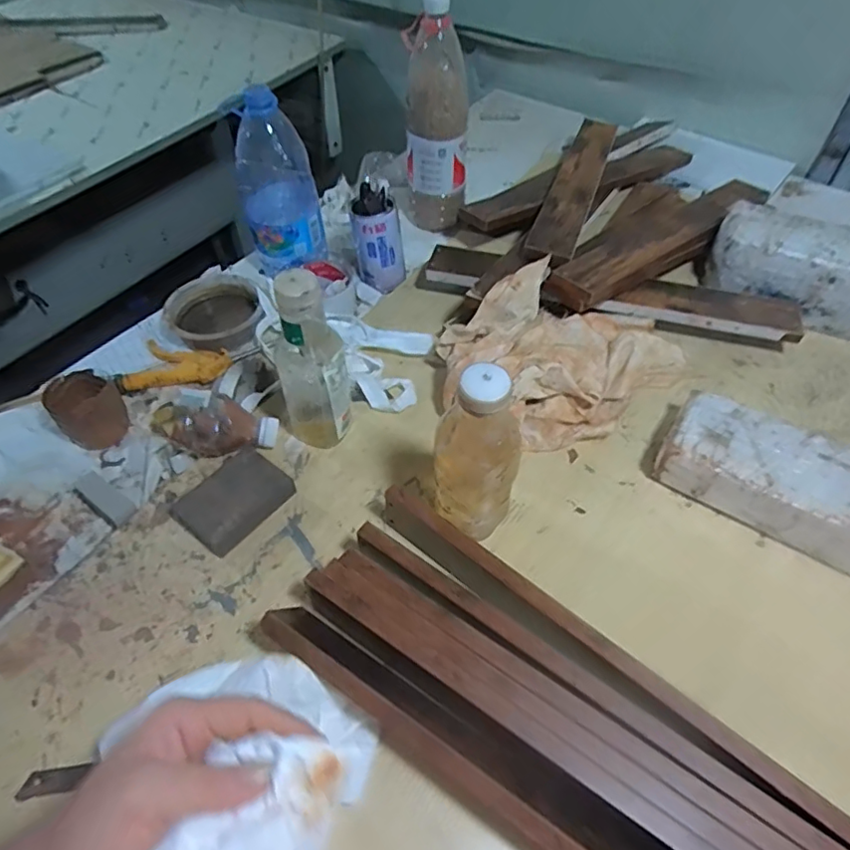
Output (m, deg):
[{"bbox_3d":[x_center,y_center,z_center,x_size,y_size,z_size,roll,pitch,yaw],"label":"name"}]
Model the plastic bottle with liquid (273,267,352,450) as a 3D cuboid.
[{"bbox_3d":[-0.115,-0.054,0.595,0.071,0.214,0.050,-14,53,-10],"label":"plastic bottle with liquid"}]

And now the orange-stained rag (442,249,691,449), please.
[{"bbox_3d":[0.153,-0.082,0.674,0.284,0.091,0.194,-31,57,-22],"label":"orange-stained rag"}]

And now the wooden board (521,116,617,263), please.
[{"bbox_3d":[0.224,-0.358,0.867,0.064,0.016,0.469,20,50,8],"label":"wooden board"}]

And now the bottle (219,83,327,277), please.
[{"bbox_3d":[-0.201,-0.327,0.784,0.091,0.205,0.103,-25,55,-18],"label":"bottle"}]

